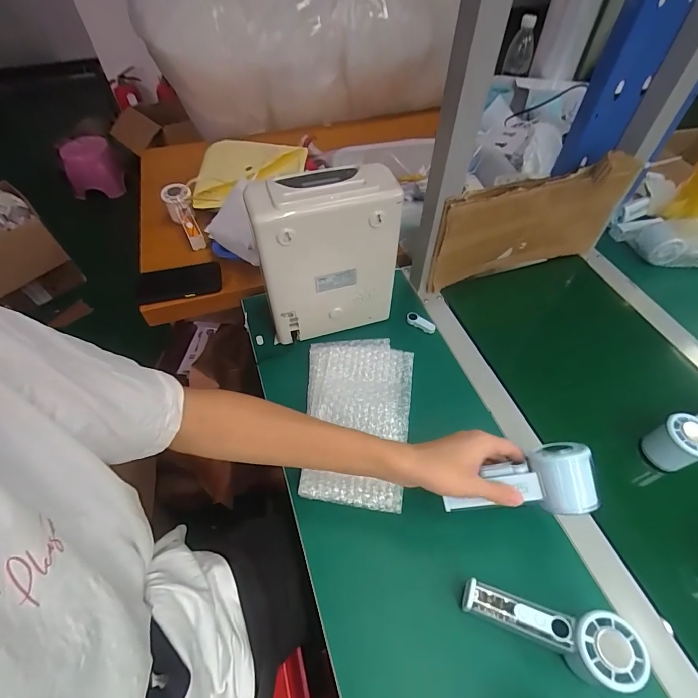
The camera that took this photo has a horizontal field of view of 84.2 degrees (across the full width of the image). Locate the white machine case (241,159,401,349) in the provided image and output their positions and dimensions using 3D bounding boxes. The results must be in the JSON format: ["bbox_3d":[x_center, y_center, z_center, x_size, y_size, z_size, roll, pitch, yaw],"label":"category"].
[{"bbox_3d":[-0.032,-0.124,0.561,0.185,0.245,0.095,-14,55,-10],"label":"white machine case"}]

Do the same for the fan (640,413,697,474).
[{"bbox_3d":[0.467,0.107,0.506,0.149,0.057,0.055,-17,55,-12],"label":"fan"}]

